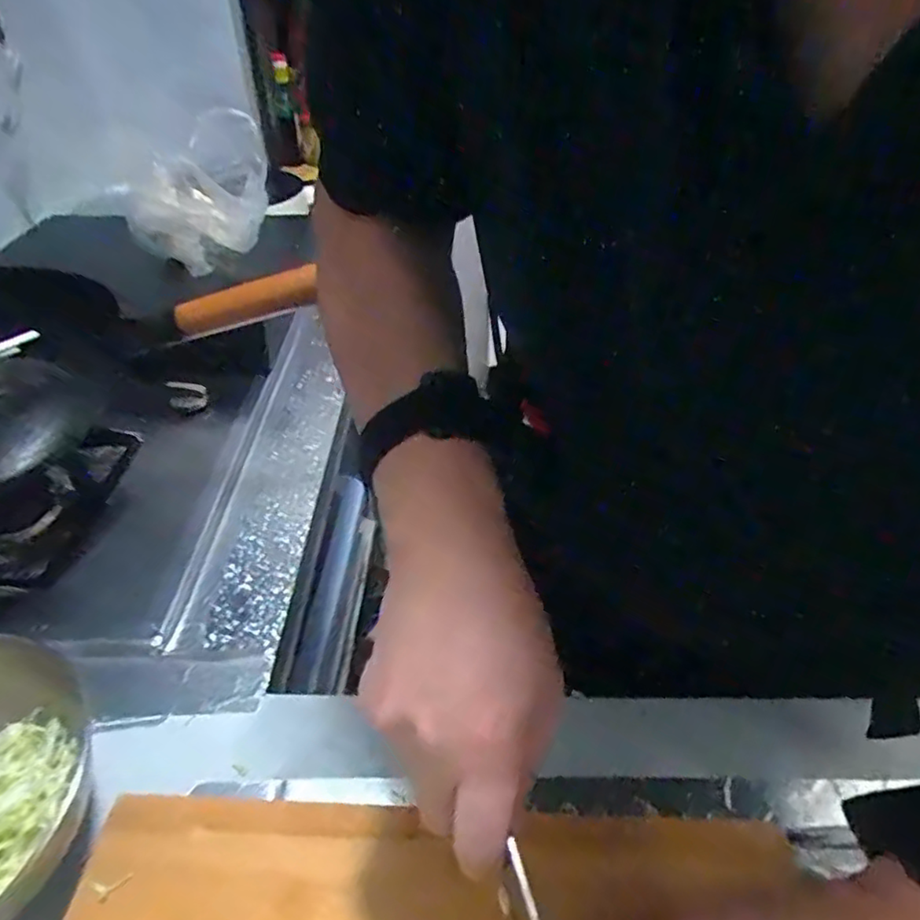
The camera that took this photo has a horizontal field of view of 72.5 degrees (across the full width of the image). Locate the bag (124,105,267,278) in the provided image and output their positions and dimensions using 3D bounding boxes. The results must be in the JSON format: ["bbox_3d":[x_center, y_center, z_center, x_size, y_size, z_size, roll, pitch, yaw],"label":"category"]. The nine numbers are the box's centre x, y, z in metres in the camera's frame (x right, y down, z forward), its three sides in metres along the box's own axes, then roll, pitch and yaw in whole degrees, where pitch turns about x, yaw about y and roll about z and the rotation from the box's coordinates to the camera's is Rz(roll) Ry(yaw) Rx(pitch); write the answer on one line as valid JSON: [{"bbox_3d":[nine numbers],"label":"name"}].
[{"bbox_3d":[-0.303,-0.351,0.786,0.102,0.100,0.251,2,55,3],"label":"bag"}]

